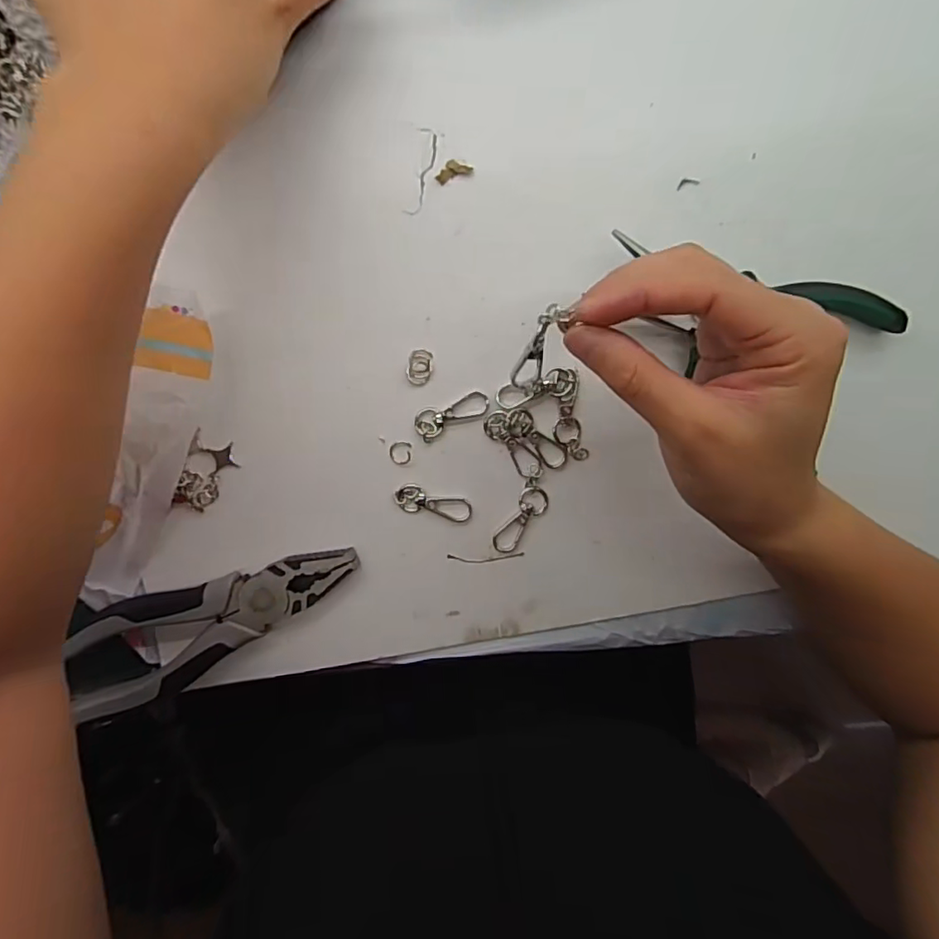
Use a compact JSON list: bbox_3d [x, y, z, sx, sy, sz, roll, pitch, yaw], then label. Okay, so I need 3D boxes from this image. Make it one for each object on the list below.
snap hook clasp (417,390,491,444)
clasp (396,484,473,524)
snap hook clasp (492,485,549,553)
[{"bbox_3d":[-0.010,-0.030,0.299,0.041,0.004,0.017,-28,98,3],"label":"snap hook clasp"},{"bbox_3d":[-0.019,0.018,0.305,0.041,0.004,0.015,13,98,-3],"label":"clasp"},{"bbox_3d":[0.028,0.028,0.307,0.017,0.004,0.041,30,96,-6],"label":"snap hook clasp"}]

